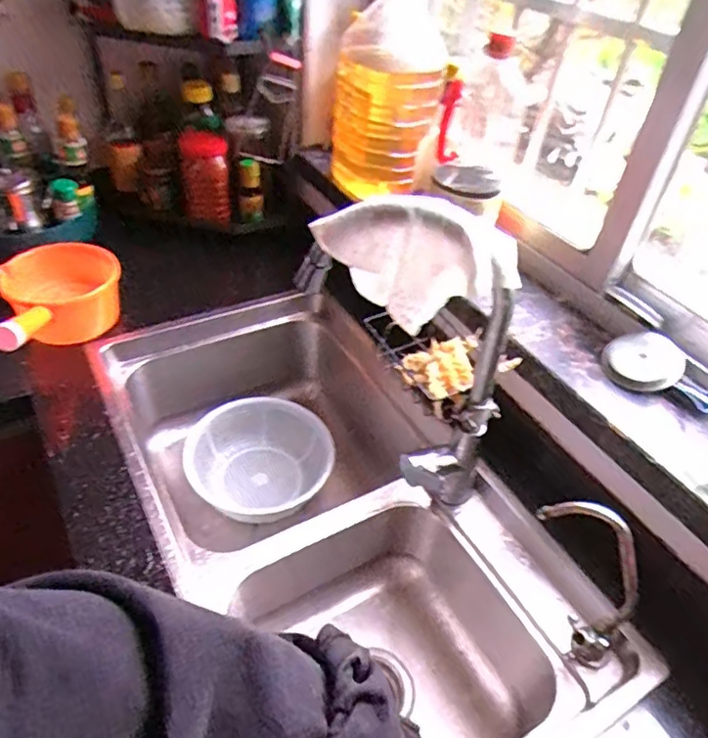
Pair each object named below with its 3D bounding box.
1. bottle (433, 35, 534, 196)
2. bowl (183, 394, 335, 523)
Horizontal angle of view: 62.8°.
[{"bbox_3d":[0.176,-0.342,0.799,0.122,0.191,0.122,16,43,11],"label":"bottle"},{"bbox_3d":[-0.164,0.167,1.013,0.230,0.108,0.224,3,42,-3],"label":"bowl"}]

